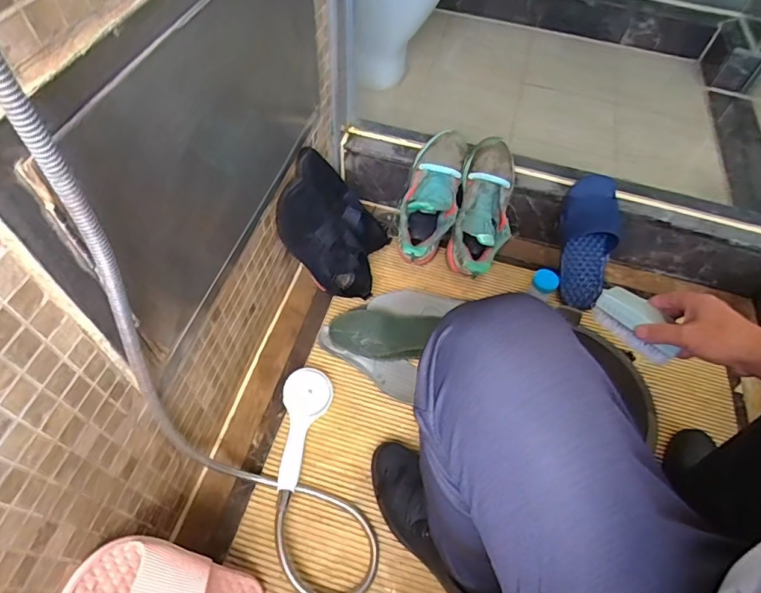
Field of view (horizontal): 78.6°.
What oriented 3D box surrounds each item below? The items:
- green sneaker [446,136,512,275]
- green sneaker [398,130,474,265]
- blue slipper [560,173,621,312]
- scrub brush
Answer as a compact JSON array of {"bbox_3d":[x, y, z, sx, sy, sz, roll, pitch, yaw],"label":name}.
[{"bbox_3d":[0.210,-0.177,0.935,0.110,0.096,0.271,12,93,4],"label":"green sneaker"},{"bbox_3d":[0.106,-0.203,0.949,0.111,0.101,0.269,18,88,7],"label":"green sneaker"},{"bbox_3d":[0.426,-0.116,0.962,0.110,0.061,0.278,8,91,1],"label":"blue slipper"},{"bbox_3d":[0.352,0.034,0.632,0.061,0.046,0.112,-32,64,-24],"label":"scrub brush"}]

